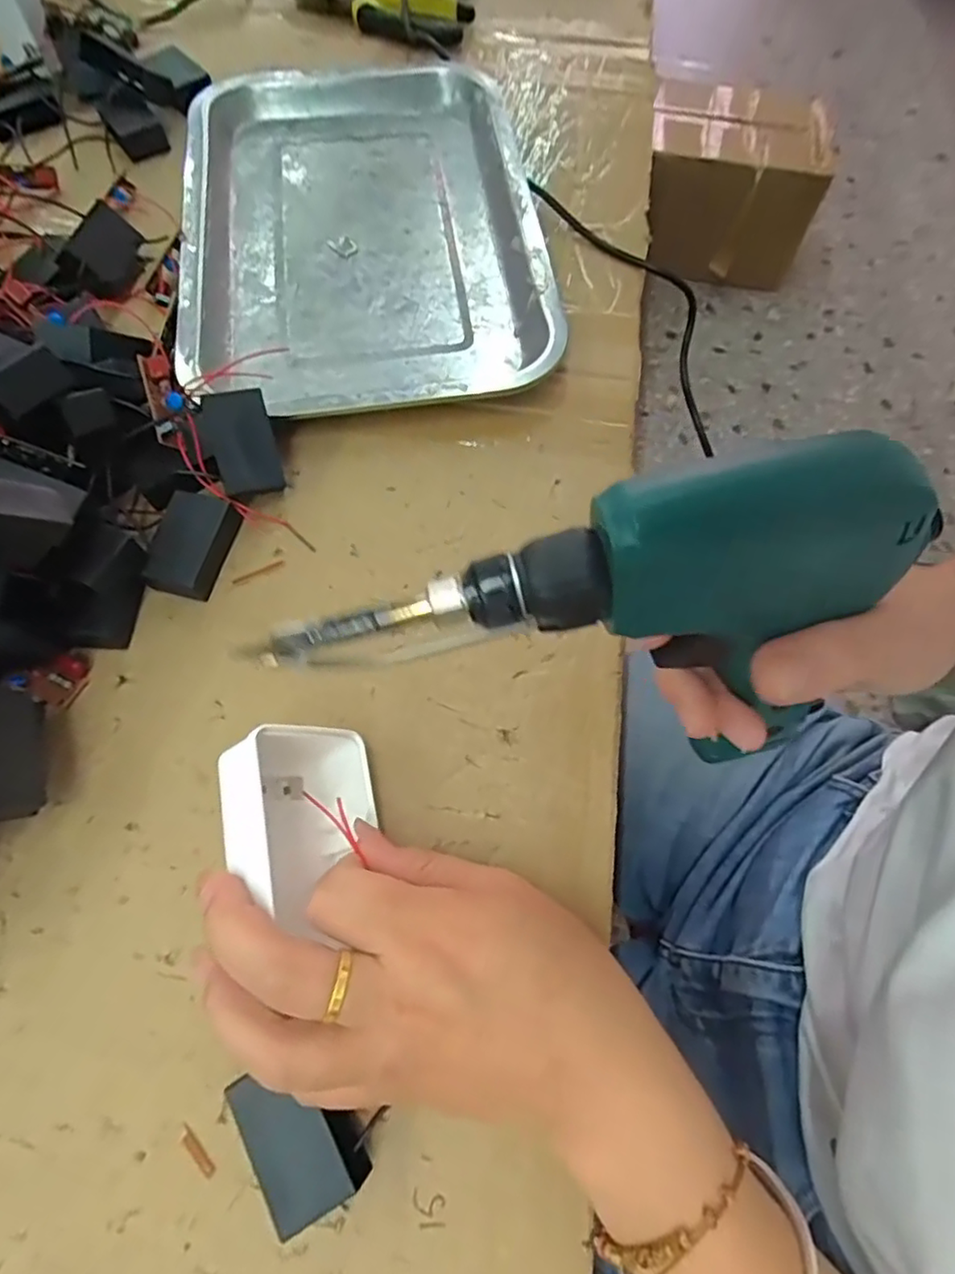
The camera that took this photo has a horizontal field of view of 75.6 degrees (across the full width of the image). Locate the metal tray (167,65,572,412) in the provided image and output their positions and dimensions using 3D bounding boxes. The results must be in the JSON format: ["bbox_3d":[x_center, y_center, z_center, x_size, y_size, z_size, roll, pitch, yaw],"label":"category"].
[{"bbox_3d":[-0.070,-0.255,0.377,0.208,0.020,0.299,-8,68,-5],"label":"metal tray"}]

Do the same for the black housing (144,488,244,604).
[{"bbox_3d":[-0.136,-0.044,0.297,0.030,0.018,0.048,12,68,3],"label":"black housing"}]

